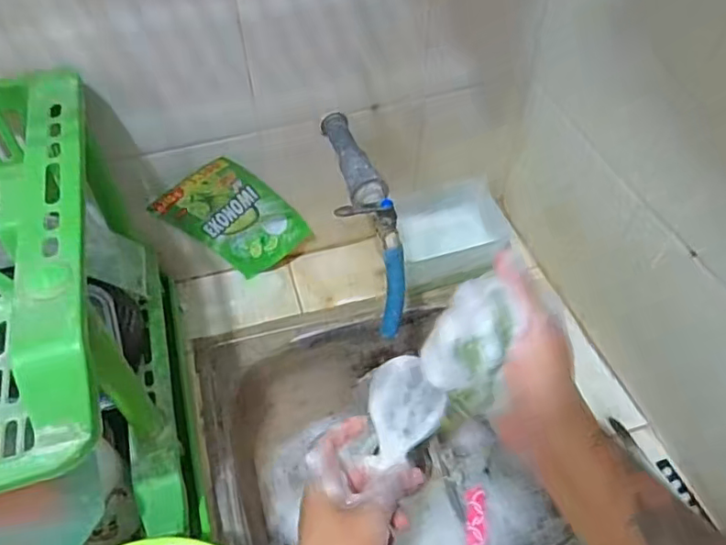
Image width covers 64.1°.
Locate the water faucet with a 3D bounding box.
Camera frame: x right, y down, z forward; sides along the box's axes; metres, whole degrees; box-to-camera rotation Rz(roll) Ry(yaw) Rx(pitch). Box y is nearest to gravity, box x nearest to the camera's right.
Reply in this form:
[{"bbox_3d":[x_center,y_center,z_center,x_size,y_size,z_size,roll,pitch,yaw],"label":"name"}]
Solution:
[{"bbox_3d":[-0.005,-0.072,0.610,0.057,0.103,0.263,-13,65,-10],"label":"water faucet"}]

